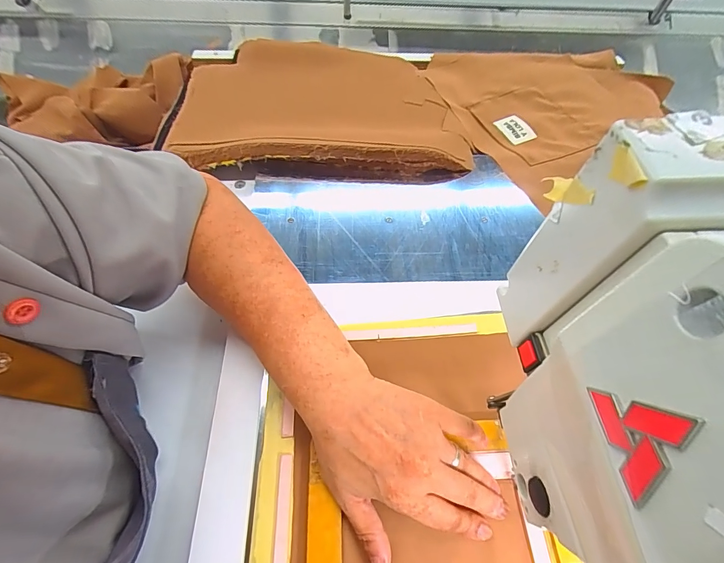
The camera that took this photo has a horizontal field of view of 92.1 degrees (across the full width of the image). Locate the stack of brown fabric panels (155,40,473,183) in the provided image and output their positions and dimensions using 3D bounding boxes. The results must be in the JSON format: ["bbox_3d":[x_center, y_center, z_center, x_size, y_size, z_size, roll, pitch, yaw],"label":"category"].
[{"bbox_3d":[-0.072,-0.280,0.541,0.432,0.048,0.312,-3,57,-5],"label":"stack of brown fabric panels"}]

